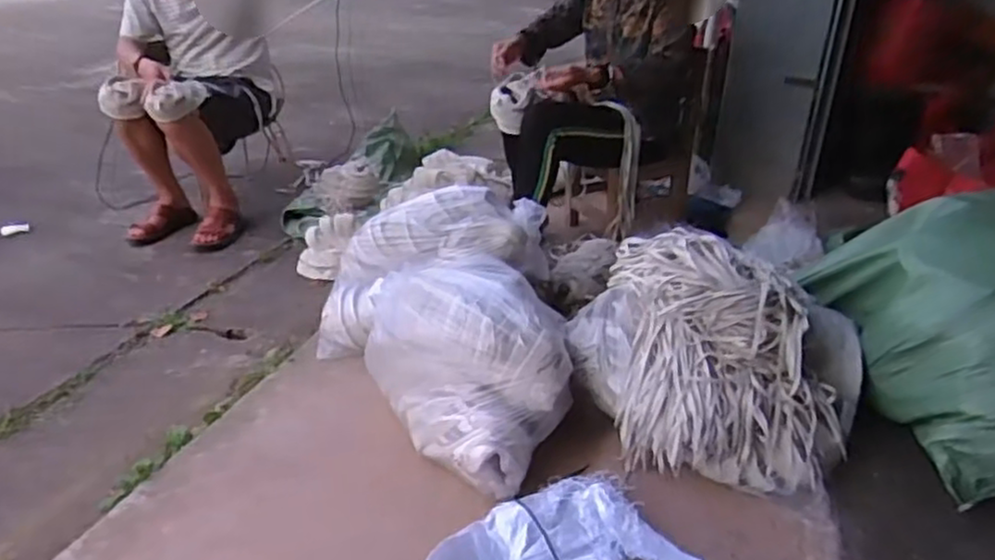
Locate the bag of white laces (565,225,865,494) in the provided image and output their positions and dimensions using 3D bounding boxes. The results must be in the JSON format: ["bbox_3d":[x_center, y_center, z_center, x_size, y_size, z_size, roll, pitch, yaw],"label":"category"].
[{"bbox_3d":[0.408,0.132,1.345,0.531,0.306,0.414,9,29,15],"label":"bag of white laces"}]

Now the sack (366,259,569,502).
[{"bbox_3d":[-0.041,0.142,1.423,0.333,0.271,0.523,-16,33,-29],"label":"sack"}]

